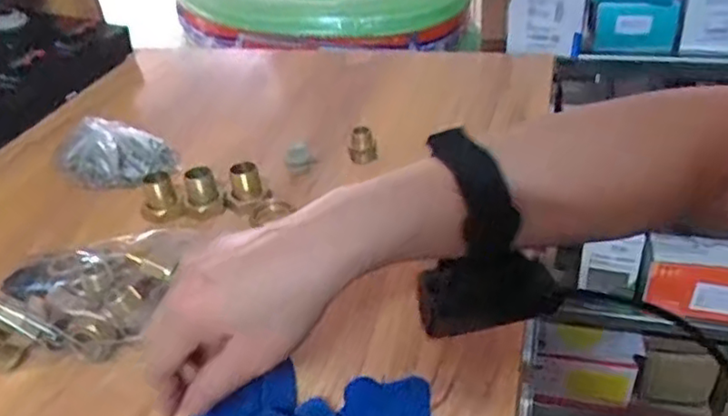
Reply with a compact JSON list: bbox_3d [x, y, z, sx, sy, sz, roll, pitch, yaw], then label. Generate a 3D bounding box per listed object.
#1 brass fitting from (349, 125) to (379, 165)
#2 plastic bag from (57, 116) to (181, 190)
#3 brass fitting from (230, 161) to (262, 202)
[{"bbox_3d":[-0.001,-0.058,0.602,0.025,0.033,0.018,-5,34,2],"label":"brass fitting"},{"bbox_3d":[-0.242,-0.054,0.607,0.108,0.042,0.062,10,37,23],"label":"plastic bag"},{"bbox_3d":[-0.102,-0.021,0.548,0.024,0.030,0.023,-13,34,-10],"label":"brass fitting"}]

